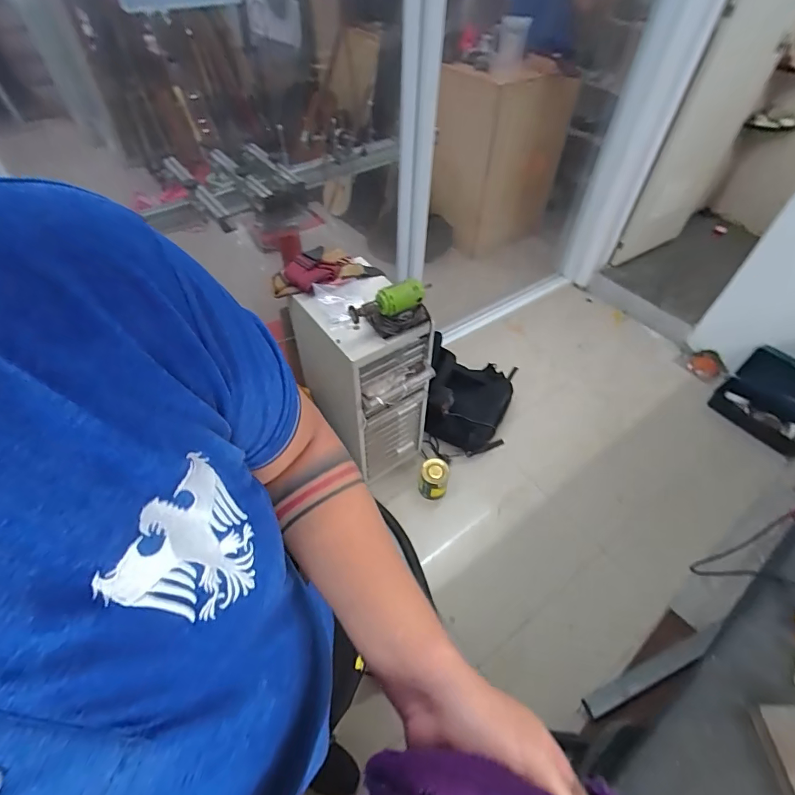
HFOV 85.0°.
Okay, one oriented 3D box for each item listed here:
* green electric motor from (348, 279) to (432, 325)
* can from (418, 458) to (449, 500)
[{"bbox_3d":[-0.024,-0.255,1.140,0.214,0.064,0.054,-17,53,-16],"label":"green electric motor"},{"bbox_3d":[0.136,0.305,1.626,0.102,0.155,0.103,1,50,-1],"label":"can"}]

